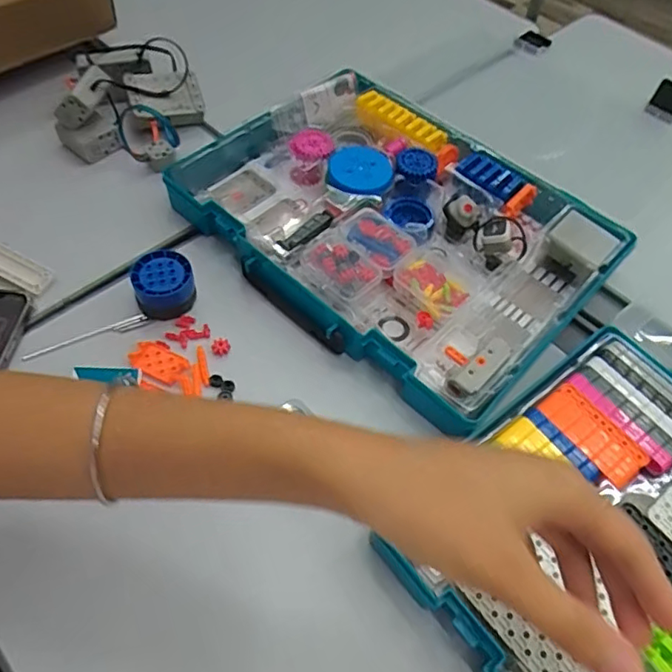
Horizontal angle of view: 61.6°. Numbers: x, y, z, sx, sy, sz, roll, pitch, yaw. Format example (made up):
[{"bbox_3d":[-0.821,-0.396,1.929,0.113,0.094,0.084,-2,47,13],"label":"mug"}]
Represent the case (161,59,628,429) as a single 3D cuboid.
[{"bbox_3d":[0.050,-0.103,0.527,0.359,0.059,0.265,38,62,19],"label":"case"}]

